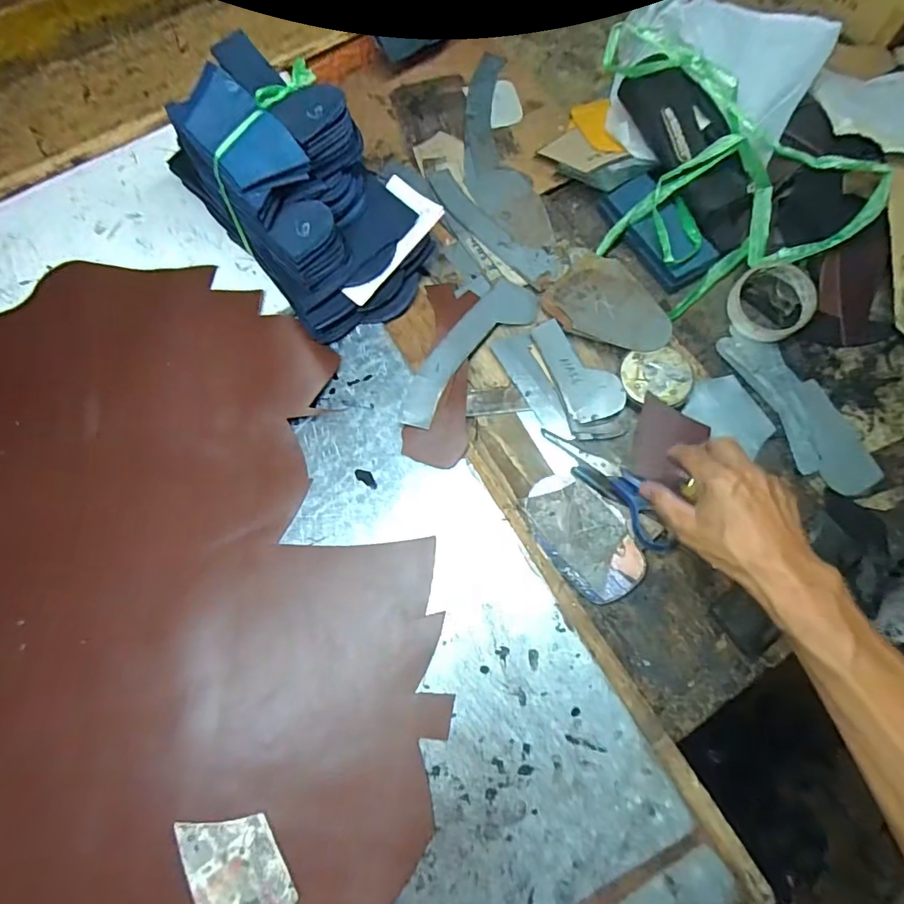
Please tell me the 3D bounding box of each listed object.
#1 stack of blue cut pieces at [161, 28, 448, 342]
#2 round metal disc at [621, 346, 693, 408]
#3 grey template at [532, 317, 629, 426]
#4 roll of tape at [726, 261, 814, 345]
[{"bbox_3d":[-0.152,-0.272,0.505,0.167,0.161,0.255,-39,77,-8],"label":"stack of blue cut pieces"},{"bbox_3d":[0.219,-0.079,0.531,0.072,0.009,0.064,-8,72,5],"label":"round metal disc"},{"bbox_3d":[0.139,-0.095,0.550,0.059,0.004,0.130,-24,70,8],"label":"grey template"},{"bbox_3d":[0.365,-0.172,0.569,0.085,0.031,0.086,-1,75,2],"label":"roll of tape"}]

